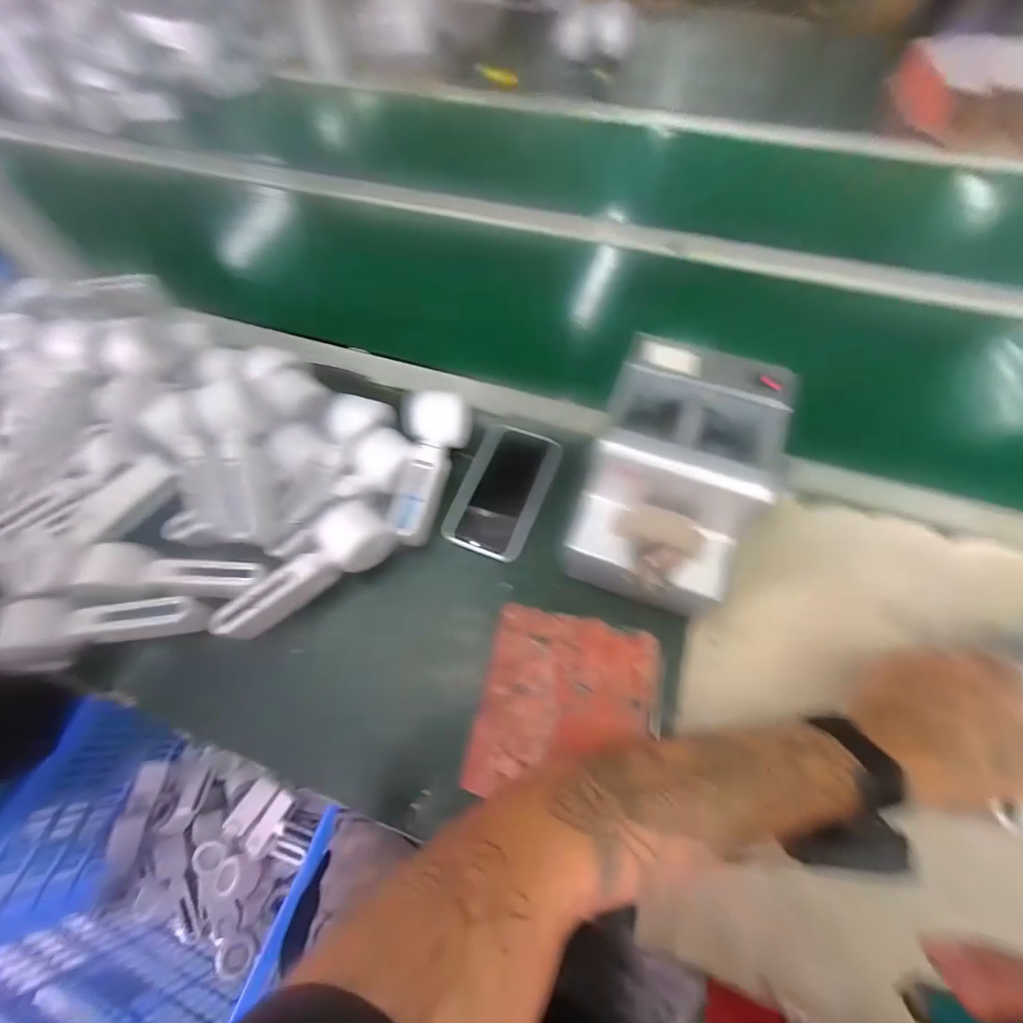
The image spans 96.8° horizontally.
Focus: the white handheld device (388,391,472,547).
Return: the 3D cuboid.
[{"bbox_3d":[-0.084,-0.046,0.471,0.060,0.048,0.161,3,64,4],"label":"white handheld device"}]

